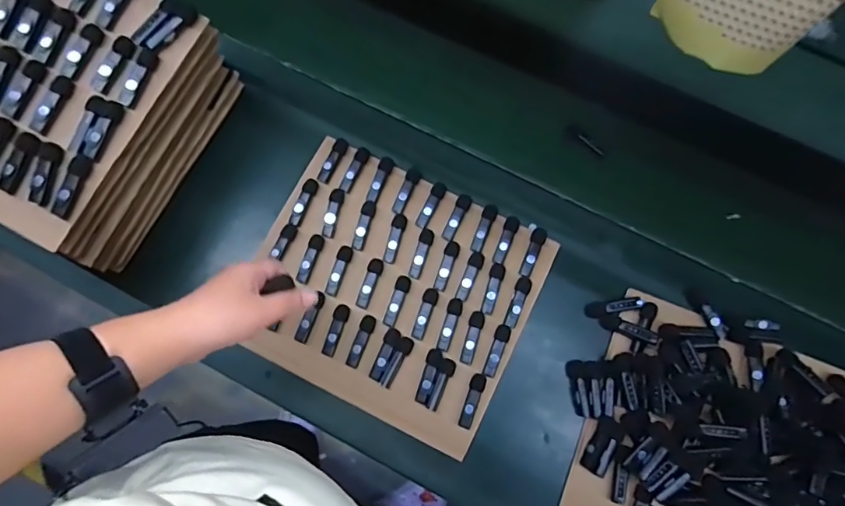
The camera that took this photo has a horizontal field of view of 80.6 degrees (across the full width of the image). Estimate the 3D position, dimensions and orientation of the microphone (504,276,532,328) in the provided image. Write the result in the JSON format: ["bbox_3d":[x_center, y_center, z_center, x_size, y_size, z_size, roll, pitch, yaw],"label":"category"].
[{"bbox_3d":[0.121,0.062,0.634,0.019,0.008,0.067,23,78,5],"label":"microphone"}]

